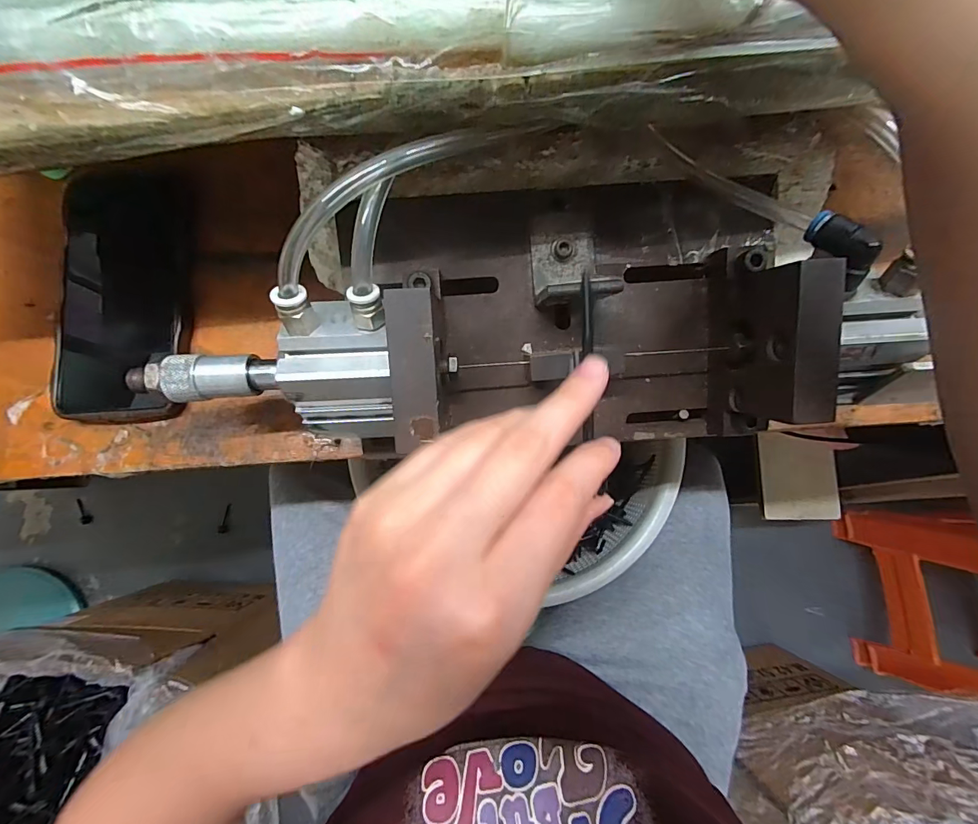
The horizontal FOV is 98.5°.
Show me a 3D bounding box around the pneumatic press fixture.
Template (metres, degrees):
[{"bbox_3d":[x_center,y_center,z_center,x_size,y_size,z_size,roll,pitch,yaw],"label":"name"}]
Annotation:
[{"bbox_3d":[0.006,-0.057,0.214,0.321,0.099,0.143,-4,81,-6],"label":"pneumatic press fixture"}]

